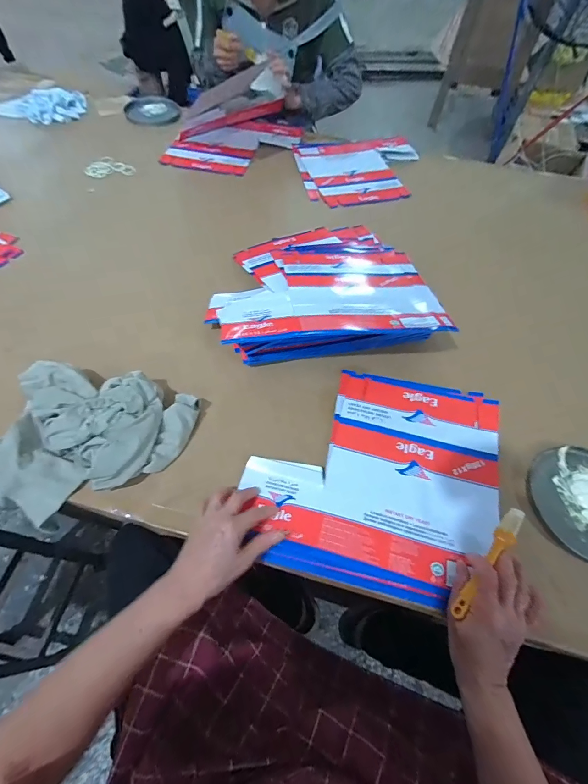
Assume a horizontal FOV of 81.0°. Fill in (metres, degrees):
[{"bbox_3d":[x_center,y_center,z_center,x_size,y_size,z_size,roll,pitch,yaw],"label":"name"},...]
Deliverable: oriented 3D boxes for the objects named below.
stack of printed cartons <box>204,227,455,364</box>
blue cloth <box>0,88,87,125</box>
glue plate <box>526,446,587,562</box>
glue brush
[{"bbox_3d":[0.050,-0.239,0.665,0.396,0.090,0.412,-1,58,-5],"label":"stack of printed cartons"},{"bbox_3d":[-0.775,-0.869,1.041,0.263,0.040,0.162,-7,59,-9],"label":"blue cloth"},{"bbox_3d":[0.425,0.158,0.491,0.170,0.016,0.163,2,58,-3],"label":"glue plate"},{"bbox_3d":[0.222,0.192,0.393,0.018,0.026,0.136,38,80,18],"label":"glue brush"}]

